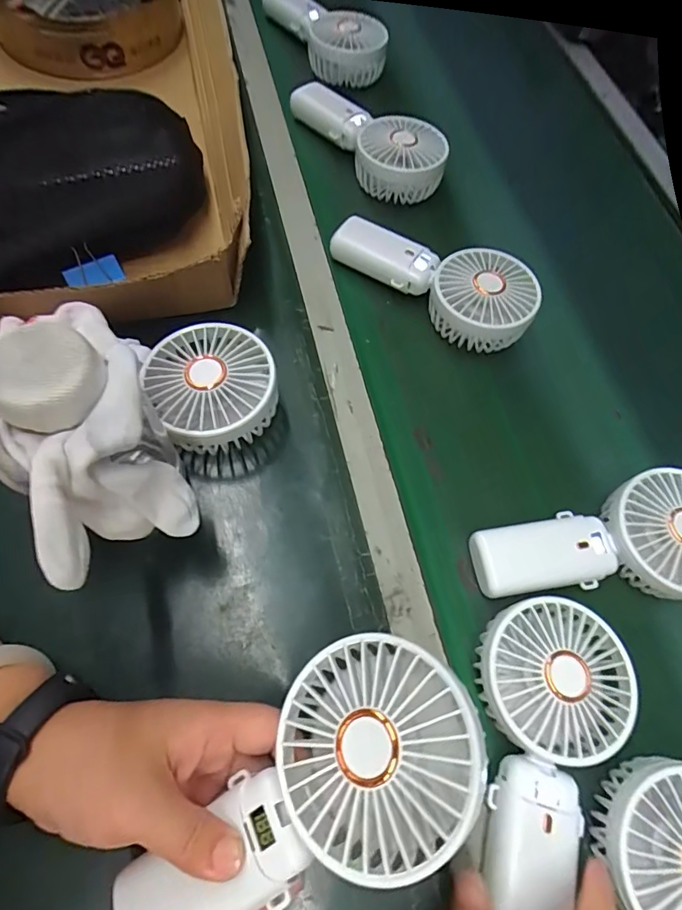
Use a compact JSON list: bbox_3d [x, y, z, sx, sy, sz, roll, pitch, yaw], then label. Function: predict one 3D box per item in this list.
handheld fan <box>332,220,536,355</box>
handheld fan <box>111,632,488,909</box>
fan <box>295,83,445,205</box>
[{"bbox_3d":[0.081,-0.160,0.428,0.189,0.044,0.090,36,67,10],"label":"handheld fan"},{"bbox_3d":[-0.019,0.151,0.208,0.171,0.037,0.081,-39,71,2],"label":"handheld fan"},{"bbox_3d":[0.021,-0.320,0.496,0.180,0.046,0.072,35,63,7],"label":"fan"}]

